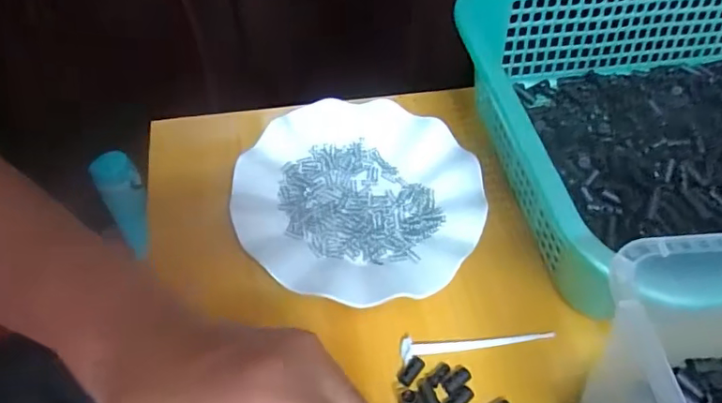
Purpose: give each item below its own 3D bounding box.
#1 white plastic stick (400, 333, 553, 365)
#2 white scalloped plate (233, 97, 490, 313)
[{"bbox_3d":[0.076,0.090,0.361,0.101,0.004,0.015,-7,54,-7],"label":"white plastic stick"},{"bbox_3d":[-0.001,-0.006,0.420,0.178,0.022,0.177,1,53,-2],"label":"white scalloped plate"}]

